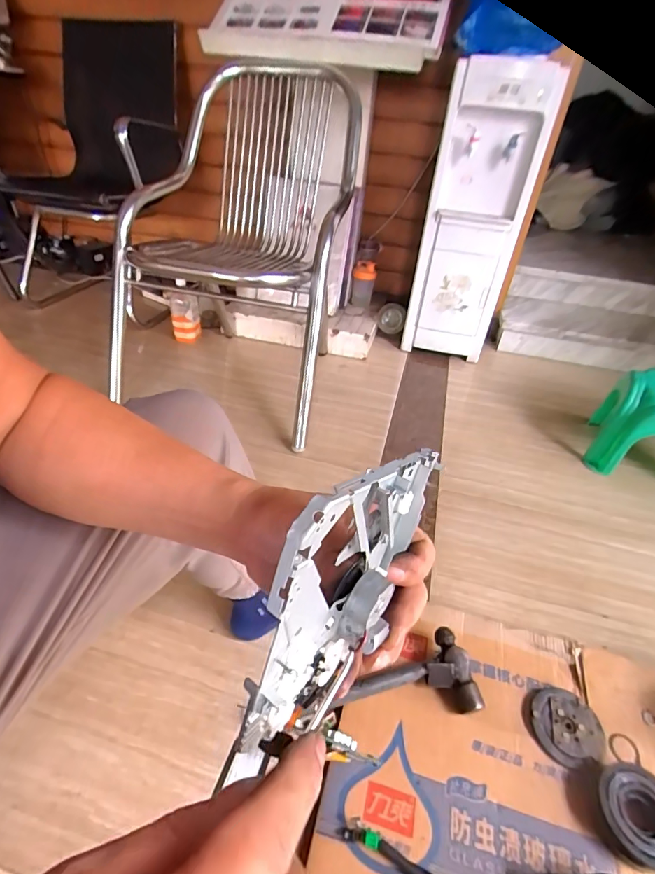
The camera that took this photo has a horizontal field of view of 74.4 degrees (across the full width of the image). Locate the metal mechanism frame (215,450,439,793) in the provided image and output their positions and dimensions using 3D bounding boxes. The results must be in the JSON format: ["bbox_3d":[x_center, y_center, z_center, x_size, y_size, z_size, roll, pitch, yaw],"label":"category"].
[{"bbox_3d":[0.009,0.074,0.193,0.025,0.140,0.127,26,40,24],"label":"metal mechanism frame"}]

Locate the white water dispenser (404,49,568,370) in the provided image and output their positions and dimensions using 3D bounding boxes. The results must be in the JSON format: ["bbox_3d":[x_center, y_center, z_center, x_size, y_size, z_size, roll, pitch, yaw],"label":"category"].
[{"bbox_3d":[0.498,-0.733,1.478,0.313,0.821,0.314,13,39,9],"label":"white water dispenser"}]

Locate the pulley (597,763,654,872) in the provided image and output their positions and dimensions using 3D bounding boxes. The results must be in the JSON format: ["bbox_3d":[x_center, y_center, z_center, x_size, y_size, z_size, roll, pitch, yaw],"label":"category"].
[{"bbox_3d":[0.404,0.485,0.552,0.106,0.038,0.100,4,36,-3],"label":"pulley"}]

